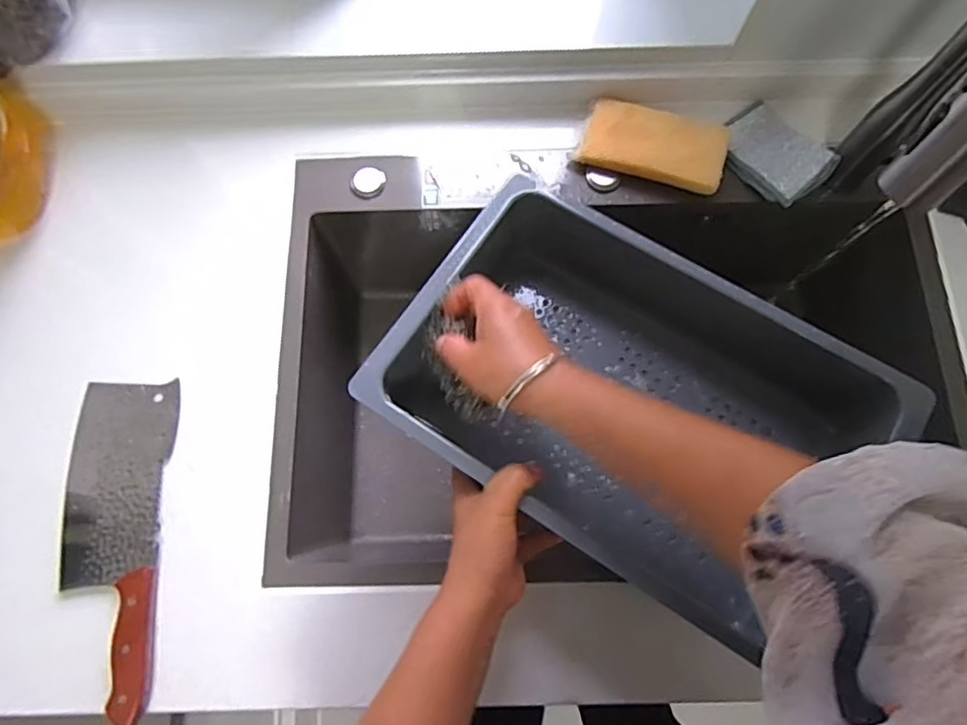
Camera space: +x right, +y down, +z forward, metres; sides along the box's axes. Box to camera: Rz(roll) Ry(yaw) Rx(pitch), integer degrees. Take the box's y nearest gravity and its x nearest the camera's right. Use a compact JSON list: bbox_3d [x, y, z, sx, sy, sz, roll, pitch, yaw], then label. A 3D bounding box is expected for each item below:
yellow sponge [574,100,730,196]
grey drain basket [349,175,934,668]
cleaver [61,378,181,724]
[{"bbox_3d":[0.182,-0.232,0.630,0.150,0.032,0.076,18,76,6],"label":"yellow sponge"},{"bbox_3d":[0.117,0.031,0.494,0.367,0.105,0.253,34,78,9],"label":"grey drain basket"},{"bbox_3d":[-0.345,0.160,0.533,0.102,0.022,0.288,-2,75,0],"label":"cleaver"}]

